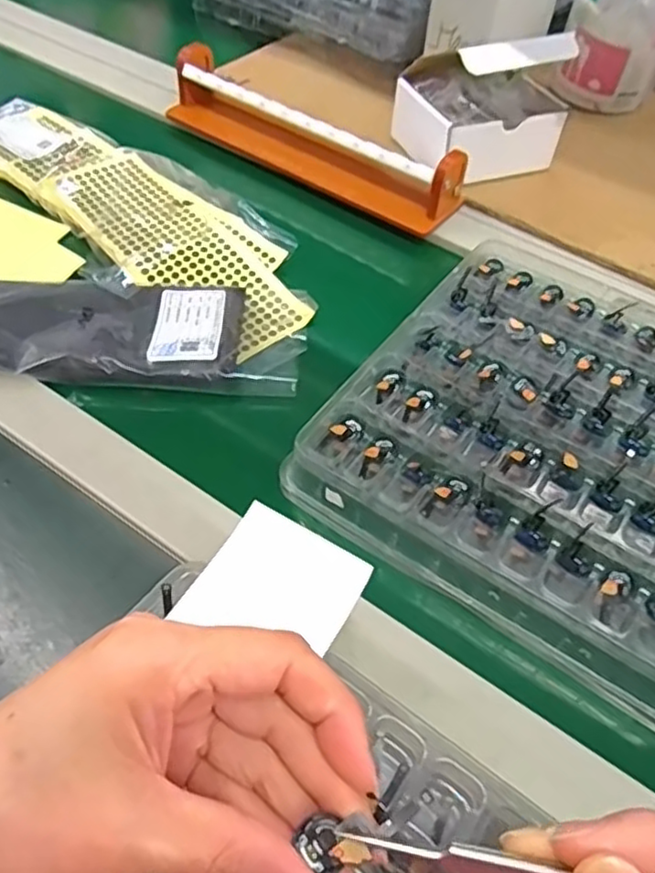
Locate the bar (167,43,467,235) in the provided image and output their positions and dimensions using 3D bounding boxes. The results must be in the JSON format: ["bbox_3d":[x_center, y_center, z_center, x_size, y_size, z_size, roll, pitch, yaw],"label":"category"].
[{"bbox_3d":[-0.019,-0.266,0.597,0.294,0.060,0.057,32,57,20],"label":"bar"}]

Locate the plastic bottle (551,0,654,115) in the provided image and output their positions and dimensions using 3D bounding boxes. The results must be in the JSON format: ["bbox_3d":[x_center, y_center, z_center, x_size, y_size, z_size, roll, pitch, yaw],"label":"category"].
[{"bbox_3d":[0.294,-0.398,0.670,0.097,0.117,0.088,24,55,14],"label":"plastic bottle"}]

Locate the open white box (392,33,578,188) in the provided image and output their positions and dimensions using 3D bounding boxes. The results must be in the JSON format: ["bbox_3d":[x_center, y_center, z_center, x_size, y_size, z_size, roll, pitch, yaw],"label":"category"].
[{"bbox_3d":[0.131,-0.291,0.579,0.119,0.104,0.101,-21,56,-19],"label":"open white box"}]

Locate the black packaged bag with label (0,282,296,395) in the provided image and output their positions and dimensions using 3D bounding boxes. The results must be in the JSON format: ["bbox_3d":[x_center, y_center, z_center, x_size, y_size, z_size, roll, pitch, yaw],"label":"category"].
[{"bbox_3d":[-0.148,-0.075,0.461,0.235,0.015,0.088,3,52,-1],"label":"black packaged bag with label"}]

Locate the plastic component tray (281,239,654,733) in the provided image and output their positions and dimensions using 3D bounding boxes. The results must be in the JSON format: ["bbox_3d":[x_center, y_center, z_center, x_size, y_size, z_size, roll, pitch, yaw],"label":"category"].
[{"bbox_3d":[0.151,-0.005,0.412,0.253,0.031,0.263,30,56,18],"label":"plastic component tray"}]

